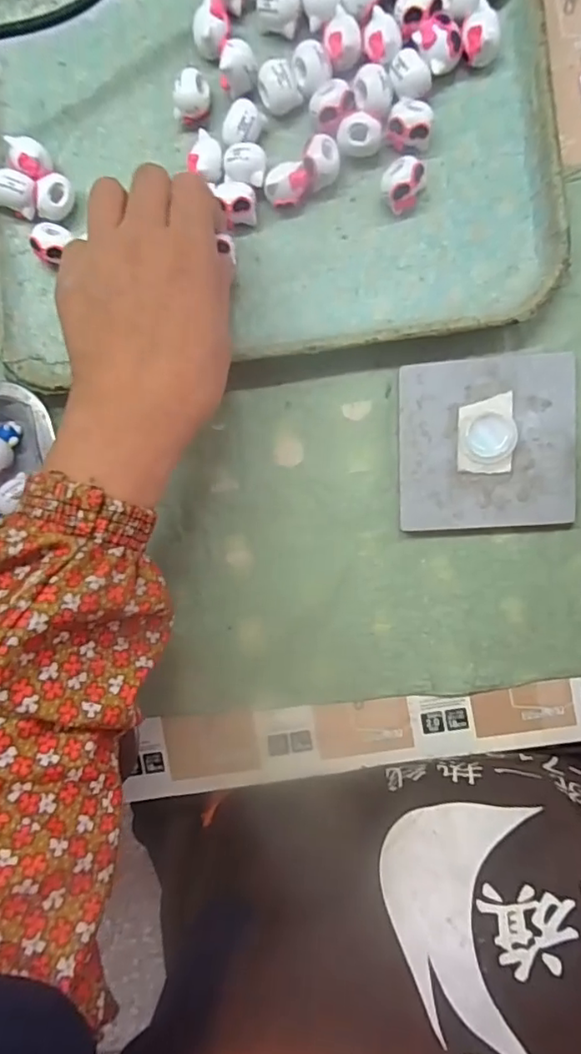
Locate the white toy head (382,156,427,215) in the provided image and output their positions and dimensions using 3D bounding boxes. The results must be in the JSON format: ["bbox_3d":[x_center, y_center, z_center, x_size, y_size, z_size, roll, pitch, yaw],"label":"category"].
[{"bbox_3d":[0.064,-0.196,0.320,0.021,0.022,0.024,30,94,4],"label":"white toy head"}]

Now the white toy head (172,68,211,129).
[{"bbox_3d":[-0.059,-0.253,0.334,0.021,0.021,0.026,-6,91,6],"label":"white toy head"}]

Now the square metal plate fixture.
[{"bbox_3d":[0.114,-0.048,0.326,0.098,0.015,0.097,-2,91,6],"label":"square metal plate fixture"}]

